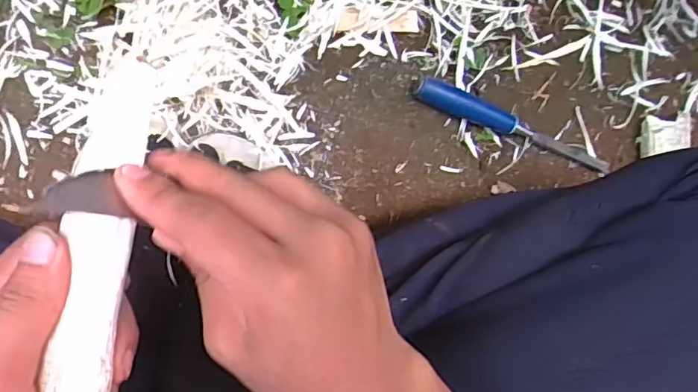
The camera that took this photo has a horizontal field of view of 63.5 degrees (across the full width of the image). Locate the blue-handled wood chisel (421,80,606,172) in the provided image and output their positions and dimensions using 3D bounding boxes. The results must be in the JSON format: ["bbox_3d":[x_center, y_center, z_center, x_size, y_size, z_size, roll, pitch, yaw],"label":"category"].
[{"bbox_3d":[0.169,-0.071,0.557,0.220,0.035,0.026,18,86,-8],"label":"blue-handled wood chisel"}]

